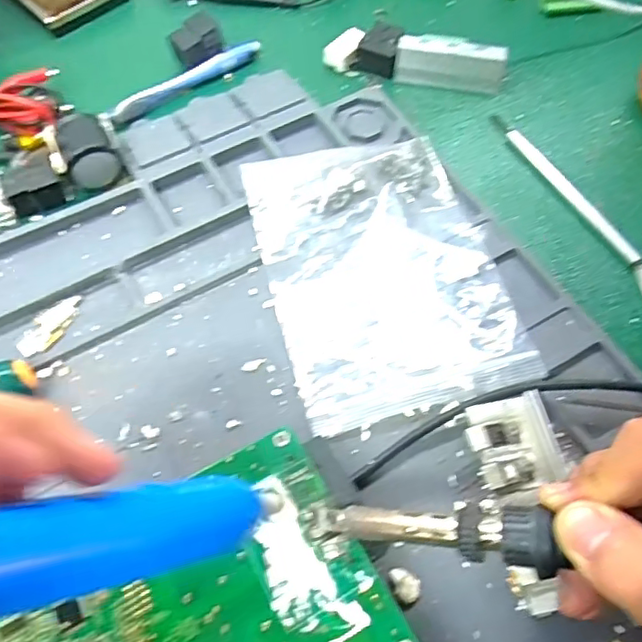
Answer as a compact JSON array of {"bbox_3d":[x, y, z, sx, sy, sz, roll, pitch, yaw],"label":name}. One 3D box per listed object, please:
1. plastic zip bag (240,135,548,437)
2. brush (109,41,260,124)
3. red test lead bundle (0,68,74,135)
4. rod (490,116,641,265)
[{"bbox_3d":[0.032,-0.030,0.330,0.121,0.013,0.164,-13,62,-7],"label":"plastic zip bag"},{"bbox_3d":[-0.089,-0.163,0.402,0.113,0.006,0.014,-35,67,-18],"label":"brush"},{"bbox_3d":[-0.222,-0.143,0.387,0.112,0.028,0.044,-1,61,-1],"label":"red test lead bundle"},{"bbox_3d":[0.145,-0.084,0.364,0.008,0.007,0.131,-25,64,-13],"label":"rod"}]

